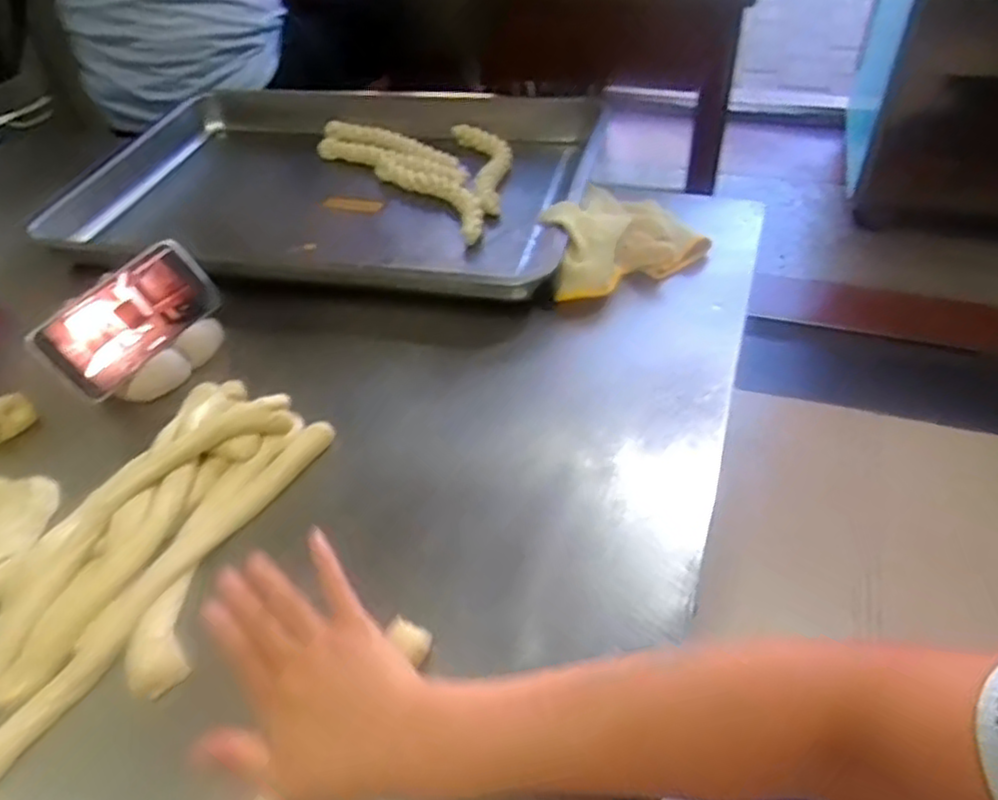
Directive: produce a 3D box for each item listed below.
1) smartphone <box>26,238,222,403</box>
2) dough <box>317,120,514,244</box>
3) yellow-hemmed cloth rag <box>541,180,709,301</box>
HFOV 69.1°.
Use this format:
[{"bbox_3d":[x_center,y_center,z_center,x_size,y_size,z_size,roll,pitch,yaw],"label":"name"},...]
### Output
[{"bbox_3d":[-0.315,-0.072,0.624,0.012,0.073,0.152,-15,30,46],"label":"smartphone"},{"bbox_3d":[-0.076,-0.287,0.857,0.153,0.019,0.332,-32,51,-24],"label":"dough"},{"bbox_3d":[0.106,-0.153,0.681,0.159,0.054,0.108,-28,49,-20],"label":"yellow-hemmed cloth rag"}]

